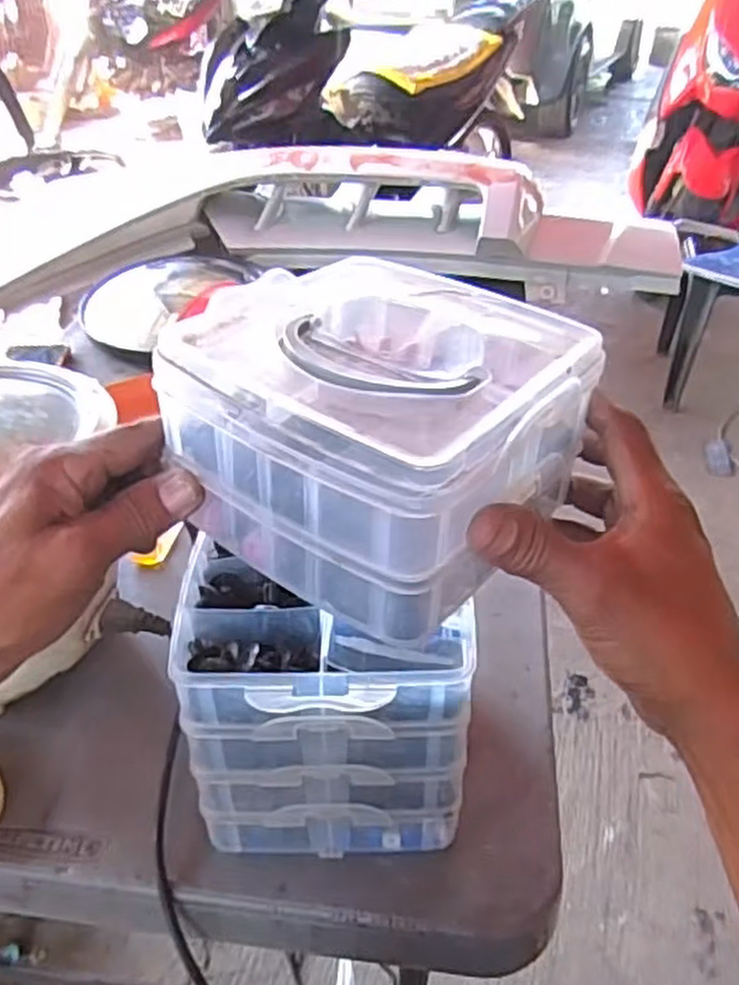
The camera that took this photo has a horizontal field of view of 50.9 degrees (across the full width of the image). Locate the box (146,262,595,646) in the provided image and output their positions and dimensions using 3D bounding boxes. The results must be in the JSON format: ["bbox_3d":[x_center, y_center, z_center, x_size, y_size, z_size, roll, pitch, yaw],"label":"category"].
[{"bbox_3d":[0.006,-0.034,0.355,0.149,0.081,0.148,28,47,28],"label":"box"}]

